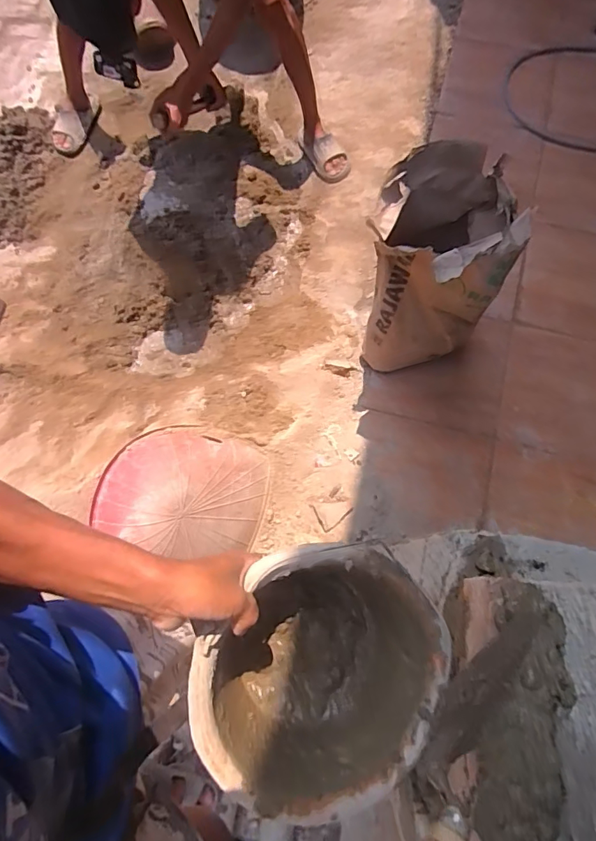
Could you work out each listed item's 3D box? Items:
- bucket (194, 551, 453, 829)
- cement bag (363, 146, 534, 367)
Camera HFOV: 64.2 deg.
[{"bbox_3d":[0.011,0.251,0.531,0.249,0.173,0.249,0,88,-11],"label":"bucket"},{"bbox_3d":[0.322,-0.364,1.229,0.311,0.553,0.267,4,73,0],"label":"cement bag"}]

